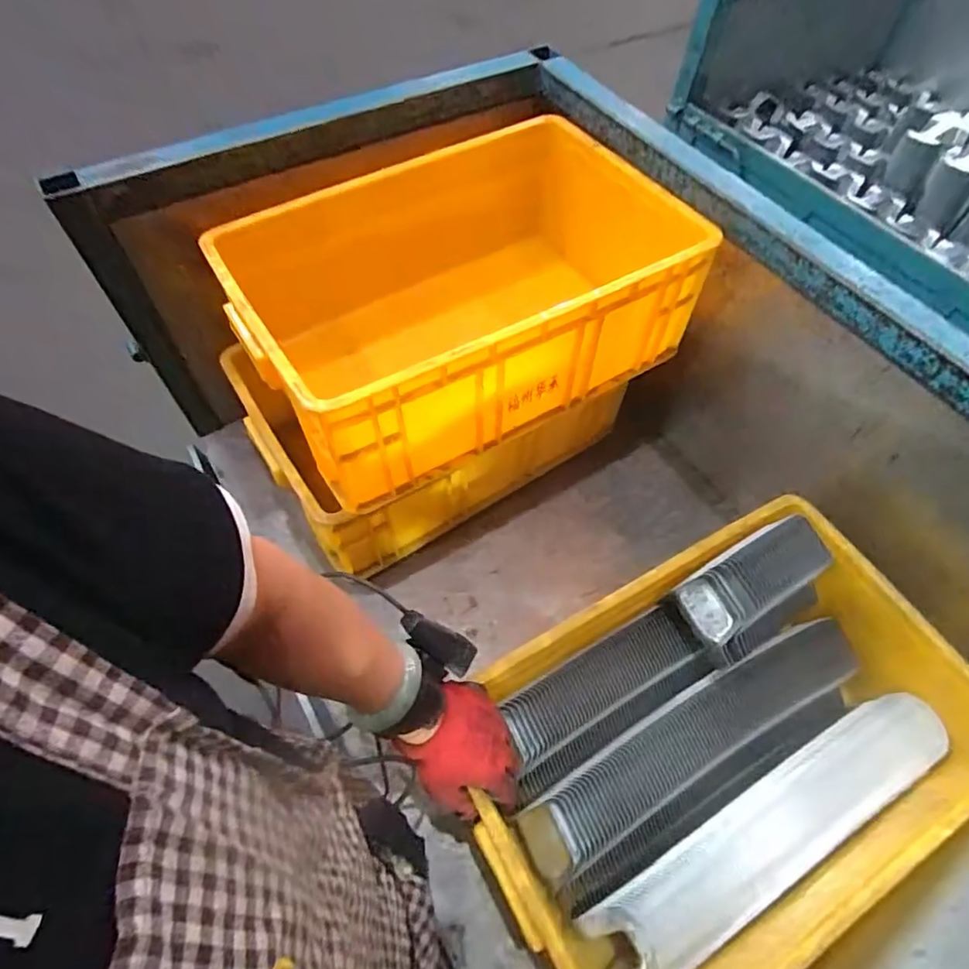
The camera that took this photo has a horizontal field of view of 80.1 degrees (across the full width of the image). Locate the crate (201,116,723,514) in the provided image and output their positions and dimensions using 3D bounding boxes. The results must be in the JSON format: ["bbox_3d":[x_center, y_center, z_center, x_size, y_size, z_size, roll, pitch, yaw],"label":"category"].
[{"bbox_3d":[-0.030,-0.212,0.670,0.460,0.180,0.288,-26,63,-17],"label":"crate"}]

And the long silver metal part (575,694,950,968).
[{"bbox_3d":[0.283,0.332,0.555,0.415,0.037,0.080,-26,63,-17],"label":"long silver metal part"}]

